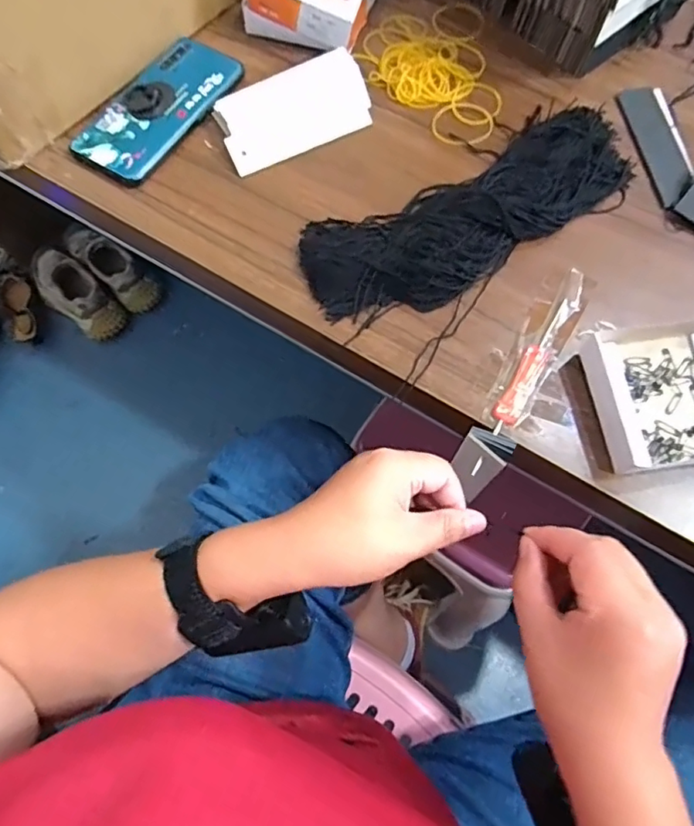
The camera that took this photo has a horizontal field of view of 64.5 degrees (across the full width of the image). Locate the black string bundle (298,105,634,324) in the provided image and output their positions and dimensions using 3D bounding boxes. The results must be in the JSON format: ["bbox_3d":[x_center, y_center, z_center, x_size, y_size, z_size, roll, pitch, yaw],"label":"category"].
[{"bbox_3d":[0.099,-0.160,0.430,0.280,0.031,0.106,-29,74,-8],"label":"black string bundle"}]

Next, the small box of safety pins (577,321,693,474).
[{"bbox_3d":[0.228,-0.016,0.381,0.107,0.026,0.101,-7,70,-2],"label":"small box of safety pins"}]

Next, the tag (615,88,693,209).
[{"bbox_3d":[0.263,-0.230,0.466,0.043,0.011,0.127,-4,70,-1],"label":"tag"}]

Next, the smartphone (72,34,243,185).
[{"bbox_3d":[-0.162,-0.268,0.478,0.073,0.015,0.162,32,74,11],"label":"smartphone"}]

